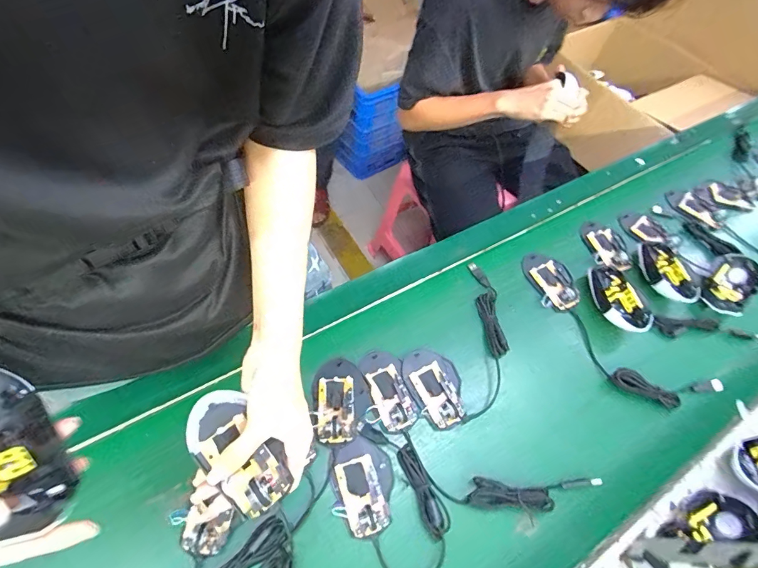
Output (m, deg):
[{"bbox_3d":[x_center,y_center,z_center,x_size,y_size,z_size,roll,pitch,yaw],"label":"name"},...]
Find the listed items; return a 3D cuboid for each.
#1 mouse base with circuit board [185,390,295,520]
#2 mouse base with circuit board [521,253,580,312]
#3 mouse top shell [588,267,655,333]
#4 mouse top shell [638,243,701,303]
[{"bbox_3d":[-0.128,0.148,0.353,0.057,0.014,0.111,-36,76,-24],"label":"mouse base with circuit board"},{"bbox_3d":[0.279,-0.008,0.645,0.065,0.017,0.110,-13,60,-12],"label":"mouse base with circuit board"},{"bbox_3d":[0.367,0.022,0.618,0.064,0.033,0.125,-5,58,-8],"label":"mouse top shell"},{"bbox_3d":[0.475,-0.020,0.659,0.069,0.033,0.115,-25,63,-19],"label":"mouse top shell"}]

